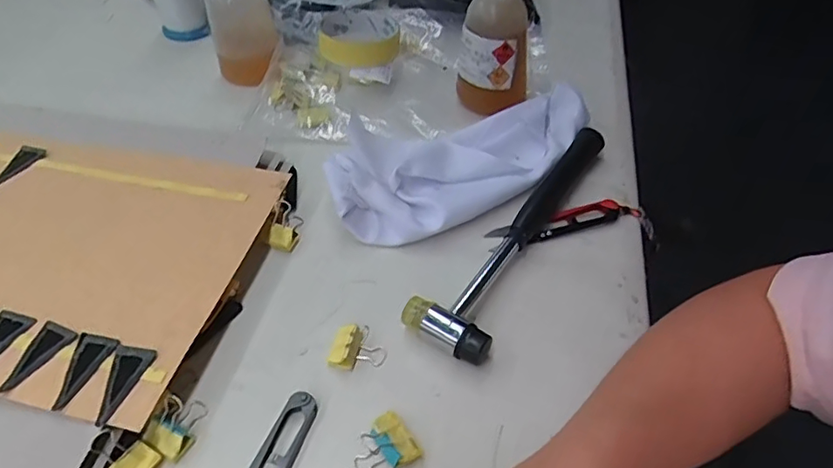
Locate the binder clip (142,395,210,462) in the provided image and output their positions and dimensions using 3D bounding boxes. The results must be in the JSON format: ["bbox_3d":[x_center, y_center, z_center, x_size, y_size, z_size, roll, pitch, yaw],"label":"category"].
[{"bbox_3d":[-0.141,0.111,0.334,0.025,0.019,0.035,23,53,19],"label":"binder clip"}]

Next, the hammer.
[{"bbox_3d":[0.078,-0.005,0.421,0.058,0.028,0.236,27,54,22],"label":"hammer"}]

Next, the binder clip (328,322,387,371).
[{"bbox_3d":[-0.037,0.070,0.366,0.034,0.020,0.033,11,50,9],"label":"binder clip"}]

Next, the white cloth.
[{"bbox_3d":[0.044,-0.056,0.464,0.228,0.039,0.114,-11,50,-9],"label":"white cloth"}]

